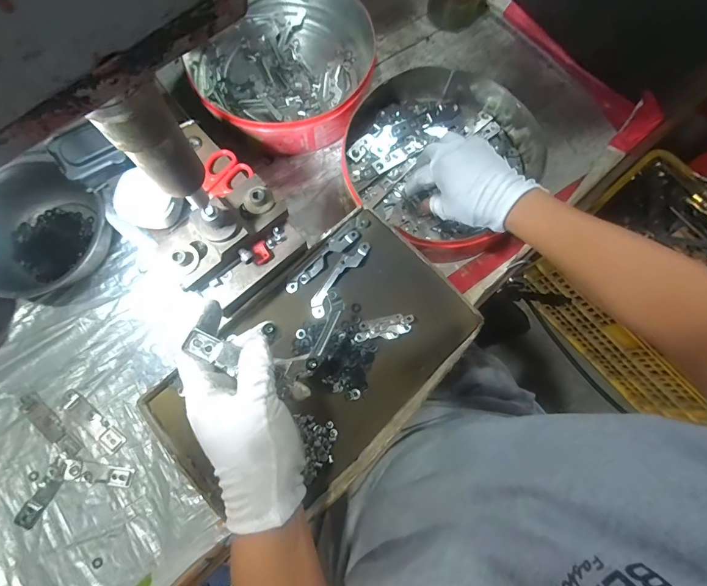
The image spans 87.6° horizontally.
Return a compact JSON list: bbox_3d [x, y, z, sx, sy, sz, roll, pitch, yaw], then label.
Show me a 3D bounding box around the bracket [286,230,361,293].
[{"bbox_3d":[-0.034,-0.036,0.394,0.095,0.012,0.017,-41,83,-11],"label":"bracket"}]

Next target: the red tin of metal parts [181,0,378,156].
[{"bbox_3d":[-0.087,-0.319,0.509,0.246,0.057,0.240,0,76,-2],"label":"red tin of metal parts"}]

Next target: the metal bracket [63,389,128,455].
[{"bbox_3d":[-0.295,0.144,0.418,0.087,0.005,0.022,41,78,8],"label":"metal bracket"}]

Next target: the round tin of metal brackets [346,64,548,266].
[{"bbox_3d":[0.123,-0.194,0.487,0.240,0.054,0.281,38,78,7],"label":"round tin of metal brackets"}]

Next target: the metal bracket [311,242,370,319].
[{"bbox_3d":[-0.015,-0.017,0.390,0.019,0.005,0.095,34,78,5],"label":"metal bracket"}]

